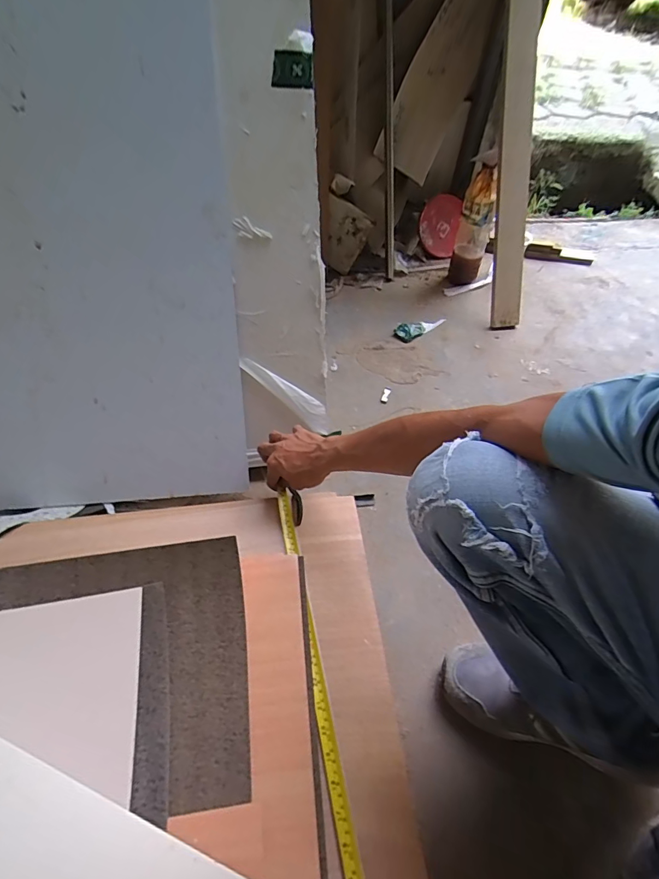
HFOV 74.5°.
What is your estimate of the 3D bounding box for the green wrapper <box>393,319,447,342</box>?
[{"bbox_3d":[0.245,-0.297,1.146,0.163,0.026,0.049,-25,55,-21],"label":"green wrapper"}]

